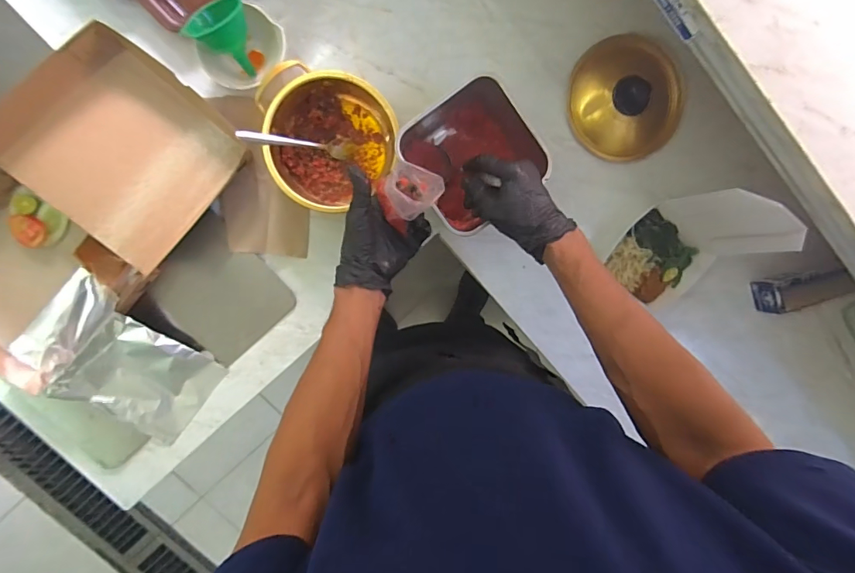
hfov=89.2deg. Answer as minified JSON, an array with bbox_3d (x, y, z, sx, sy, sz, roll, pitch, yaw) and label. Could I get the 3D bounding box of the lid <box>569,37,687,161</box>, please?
[{"bbox_3d":[0.297,-0.281,0.644,0.165,0.044,0.175,-1,98,-4],"label":"lid"}]

